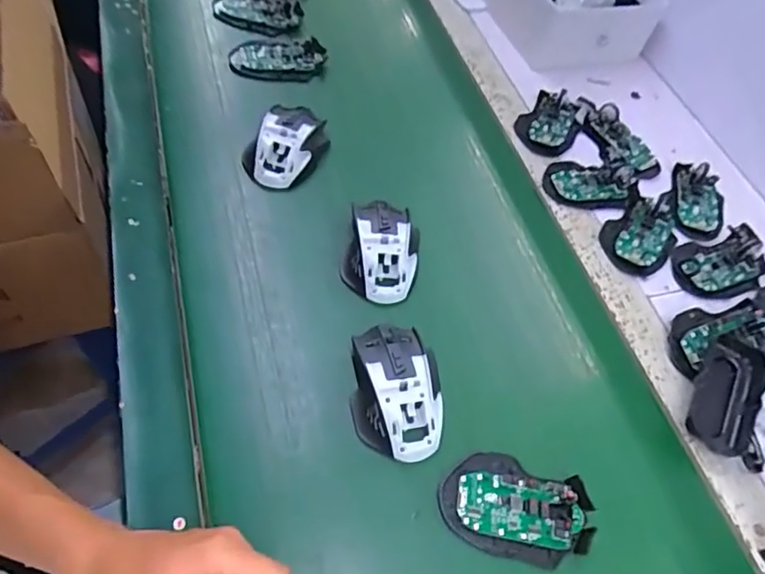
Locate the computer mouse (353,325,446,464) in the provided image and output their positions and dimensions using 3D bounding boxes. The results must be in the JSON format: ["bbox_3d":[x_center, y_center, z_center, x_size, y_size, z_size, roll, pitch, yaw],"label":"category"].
[{"bbox_3d":[0.013,0.082,0.465,0.074,0.034,0.117,-4,58,-12],"label":"computer mouse"}]

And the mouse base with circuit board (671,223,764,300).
[{"bbox_3d":[0.382,-0.027,0.624,0.123,0.020,0.073,-20,61,-16],"label":"mouse base with circuit board"}]

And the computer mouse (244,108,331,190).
[{"bbox_3d":[-0.102,-0.150,0.605,0.068,0.051,0.107,27,57,8],"label":"computer mouse"}]

